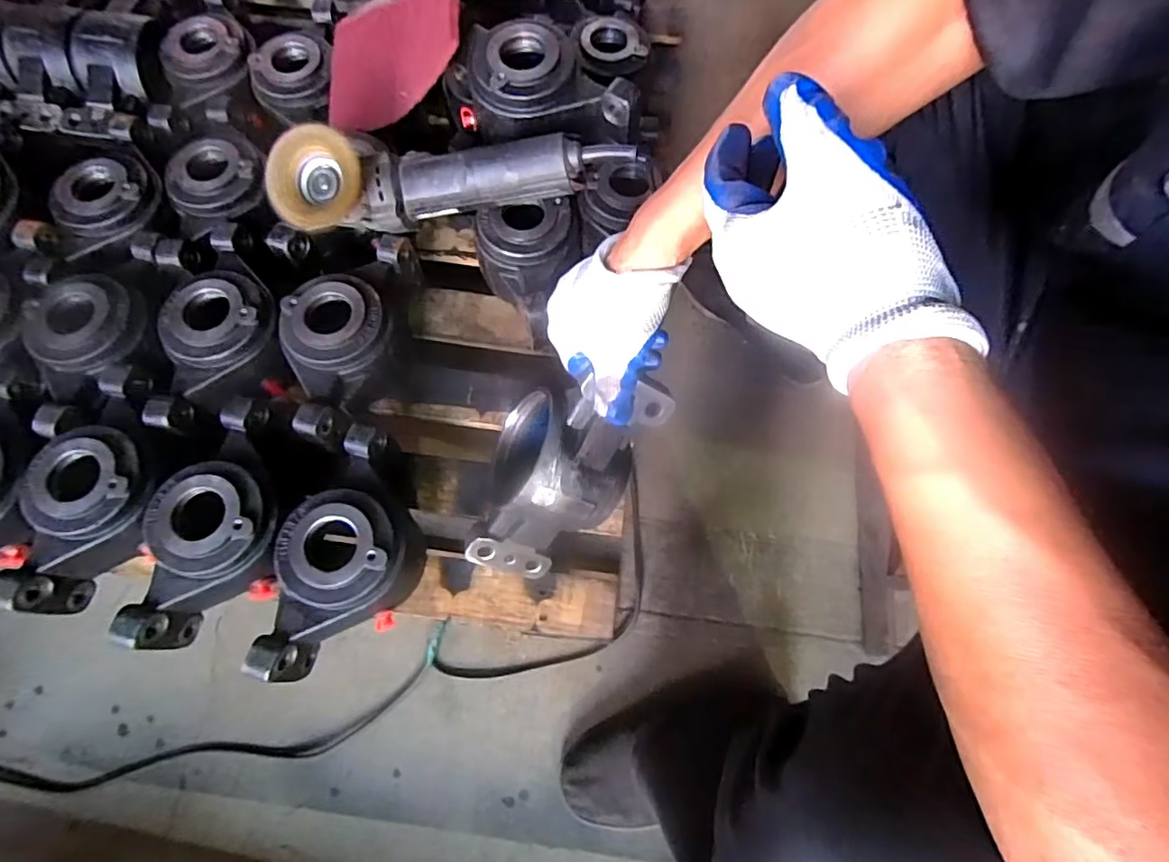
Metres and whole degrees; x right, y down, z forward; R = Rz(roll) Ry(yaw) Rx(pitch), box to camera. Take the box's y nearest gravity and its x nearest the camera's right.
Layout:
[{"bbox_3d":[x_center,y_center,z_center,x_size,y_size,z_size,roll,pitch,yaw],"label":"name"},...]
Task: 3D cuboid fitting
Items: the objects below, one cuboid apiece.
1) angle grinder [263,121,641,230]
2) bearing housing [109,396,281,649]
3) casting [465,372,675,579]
[{"bbox_3d":[-0.127,-0.250,0.580,0.344,0.095,0.078,-12,71,-6],"label":"angle grinder"},{"bbox_3d":[-0.326,0.082,0.533,0.108,0.081,0.229,6,70,1],"label":"bearing housing"},{"bbox_3d":[-0.031,0.033,0.509,0.117,0.091,0.227,48,119,14],"label":"casting"}]

